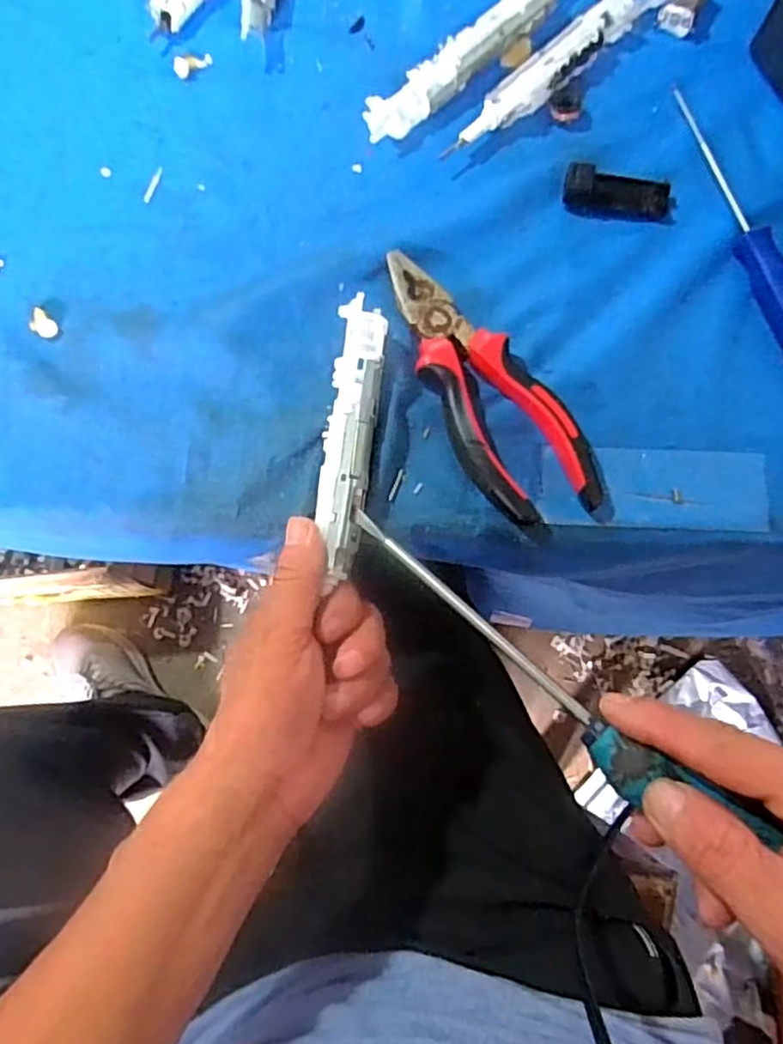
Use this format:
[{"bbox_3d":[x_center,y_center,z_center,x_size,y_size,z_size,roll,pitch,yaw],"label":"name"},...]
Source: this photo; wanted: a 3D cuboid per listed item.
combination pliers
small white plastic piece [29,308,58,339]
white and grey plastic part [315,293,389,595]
[{"bbox_3d":[0.046,-0.070,0.351,0.055,0.018,0.157,-29,78,-6],"label":"combination pliers"},{"bbox_3d":[-0.190,-0.108,0.372,0.020,0.005,0.012,39,80,10],"label":"small white plastic piece"},{"bbox_3d":[-0.020,-0.044,0.338,0.024,0.012,0.134,6,81,3],"label":"white and grey plastic part"}]

